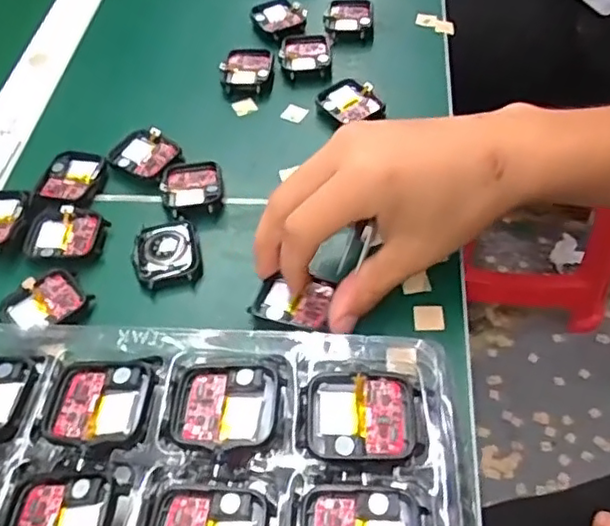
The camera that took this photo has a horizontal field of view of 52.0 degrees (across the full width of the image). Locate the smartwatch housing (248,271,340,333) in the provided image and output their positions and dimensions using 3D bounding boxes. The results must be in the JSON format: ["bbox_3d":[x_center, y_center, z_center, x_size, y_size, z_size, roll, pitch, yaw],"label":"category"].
[{"bbox_3d":[-0.007,0.020,0.335,0.042,0.006,0.033,7,54,11],"label":"smartwatch housing"}]

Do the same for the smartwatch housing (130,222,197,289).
[{"bbox_3d":[-0.082,-0.006,0.364,0.037,0.009,0.045,-12,53,-4],"label":"smartwatch housing"}]

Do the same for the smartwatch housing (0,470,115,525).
[{"bbox_3d":[-0.093,0.097,0.233,0.043,0.014,0.037,2,53,7],"label":"smartwatch housing"}]

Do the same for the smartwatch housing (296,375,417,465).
[{"bbox_3d":[0.022,0.063,0.252,0.045,0.006,0.035,-1,53,5],"label":"smartwatch housing"}]

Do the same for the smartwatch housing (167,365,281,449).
[{"bbox_3d":[-0.034,0.060,0.260,0.043,0.008,0.035,-1,53,4],"label":"smartwatch housing"}]

